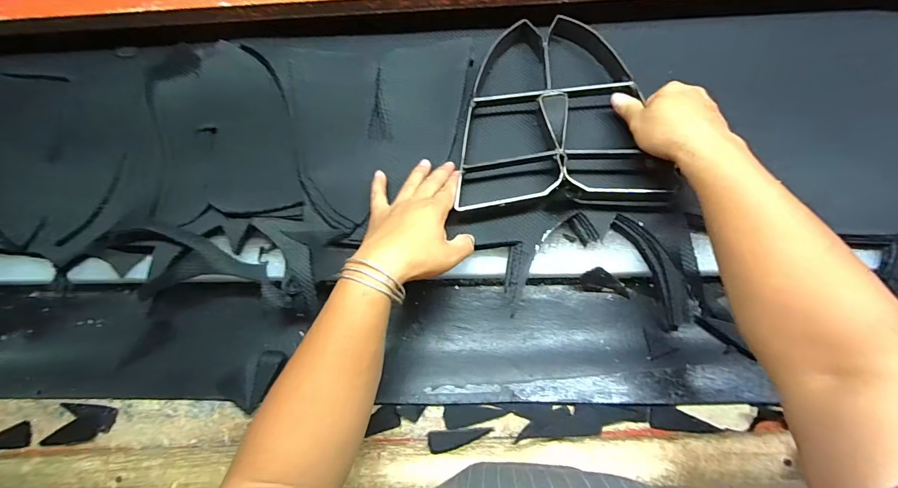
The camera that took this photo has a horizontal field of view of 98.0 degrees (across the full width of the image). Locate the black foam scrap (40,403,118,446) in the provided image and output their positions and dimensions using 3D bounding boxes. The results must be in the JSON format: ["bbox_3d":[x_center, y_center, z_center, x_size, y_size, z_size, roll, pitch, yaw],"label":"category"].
[{"bbox_3d":[-0.419,0.205,0.448,0.080,0.009,0.043,-5,76,2],"label":"black foam scrap"}]

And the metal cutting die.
[{"bbox_3d":[0.131,-0.159,0.463,0.237,0.050,0.243,-2,77,1],"label":"metal cutting die"}]

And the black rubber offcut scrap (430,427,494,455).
[{"bbox_3d":[0.013,0.211,0.421,0.068,0.028,0.009,0,121,-8],"label":"black rubber offcut scrap"}]

